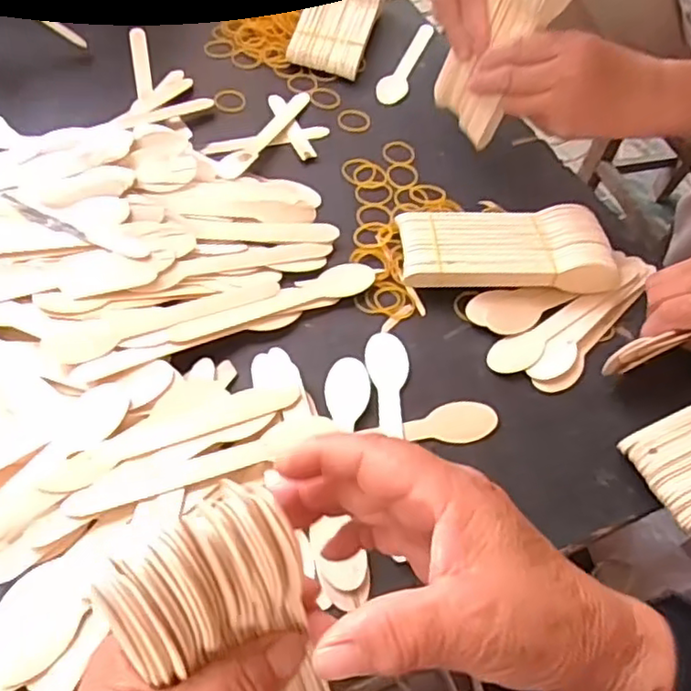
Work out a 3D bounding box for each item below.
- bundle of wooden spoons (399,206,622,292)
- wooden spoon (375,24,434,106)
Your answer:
[{"bbox_3d":[0.120,-0.073,0.485,0.153,0.025,0.074,1,56,-4],"label":"bundle of wooden spoons"},{"bbox_3d":[0.061,-0.281,0.639,0.027,0.004,0.140,18,56,8],"label":"wooden spoon"}]

